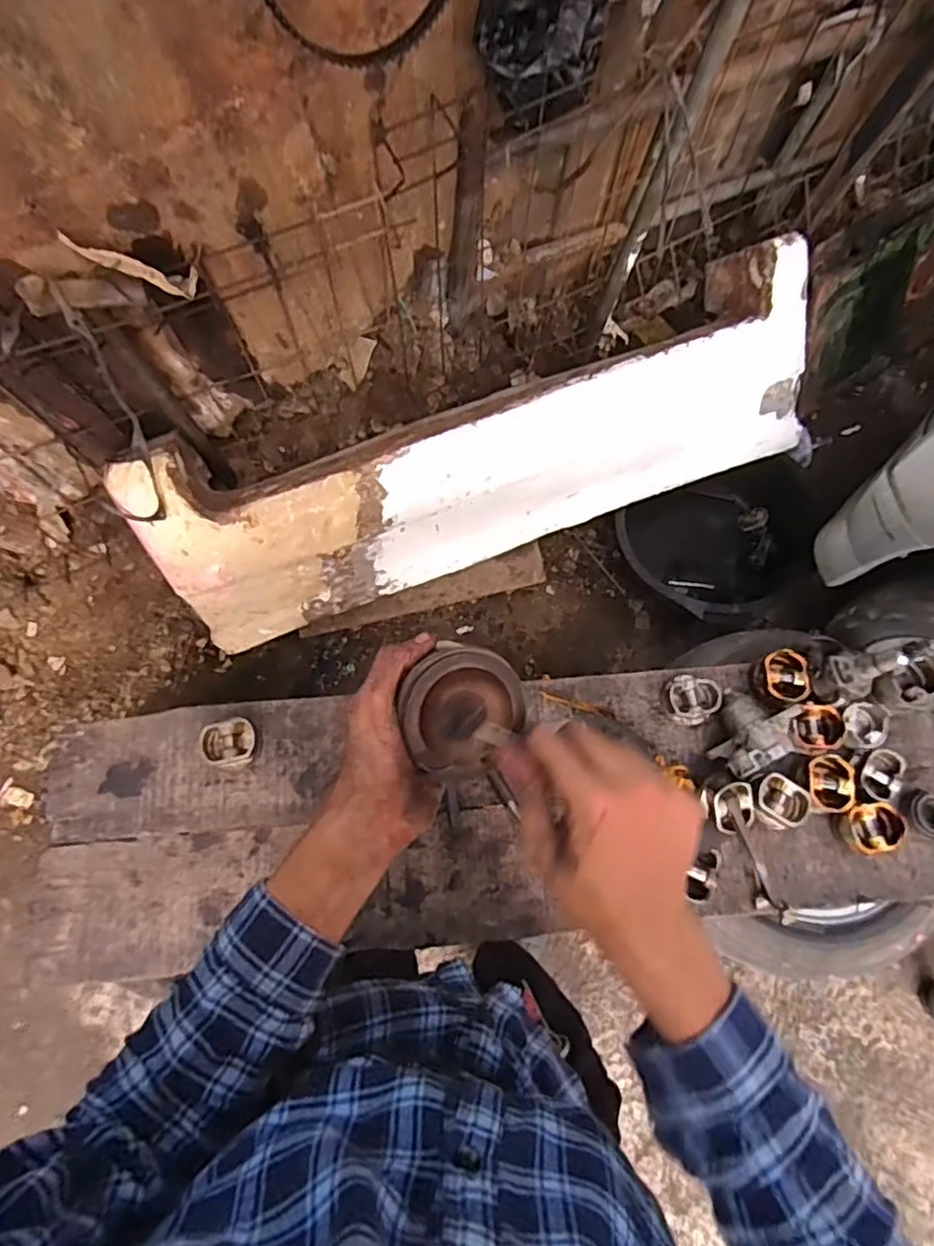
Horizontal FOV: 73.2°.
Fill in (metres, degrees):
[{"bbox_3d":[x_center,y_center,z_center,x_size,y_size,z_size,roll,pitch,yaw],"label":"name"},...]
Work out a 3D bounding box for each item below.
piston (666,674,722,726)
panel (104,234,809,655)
[{"bbox_3d":[0.326,0.107,0.902,0.068,0.036,0.069,3,69,0],"label":"piston"},{"bbox_3d":[0.065,-0.323,1.246,1.319,0.414,0.082,-21,43,-7],"label":"panel"}]

